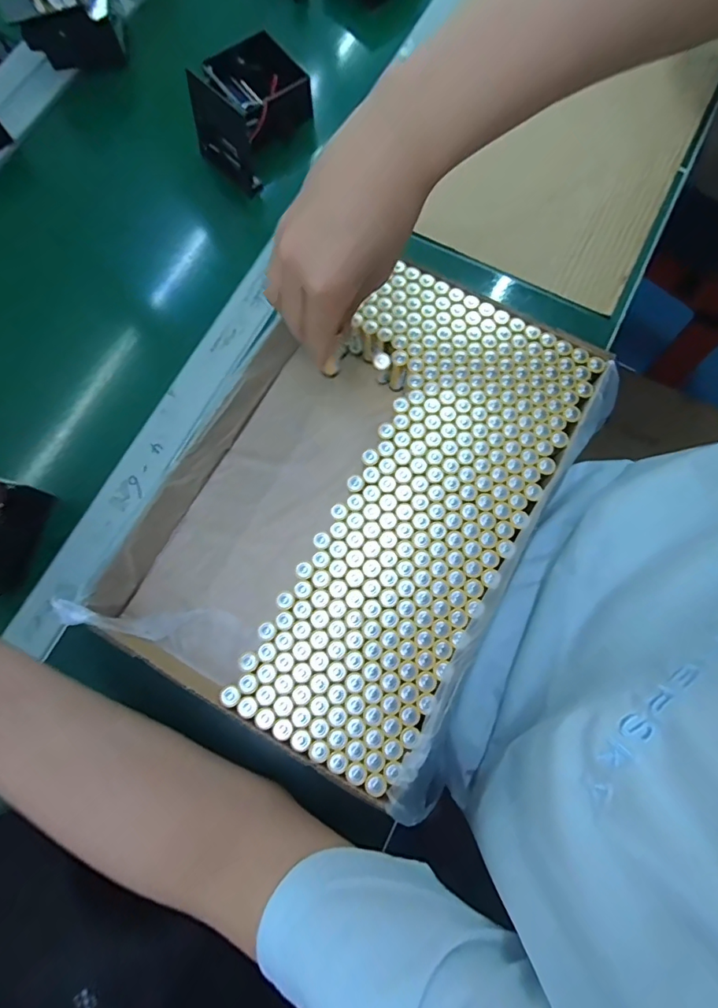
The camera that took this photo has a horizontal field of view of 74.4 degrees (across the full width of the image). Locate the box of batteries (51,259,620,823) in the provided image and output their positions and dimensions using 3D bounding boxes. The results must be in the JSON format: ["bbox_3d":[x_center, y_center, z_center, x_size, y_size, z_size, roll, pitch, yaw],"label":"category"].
[{"bbox_3d":[0.002,-0.008,0.380,0.266,0.058,0.369,27,77,6],"label":"box of batteries"}]

